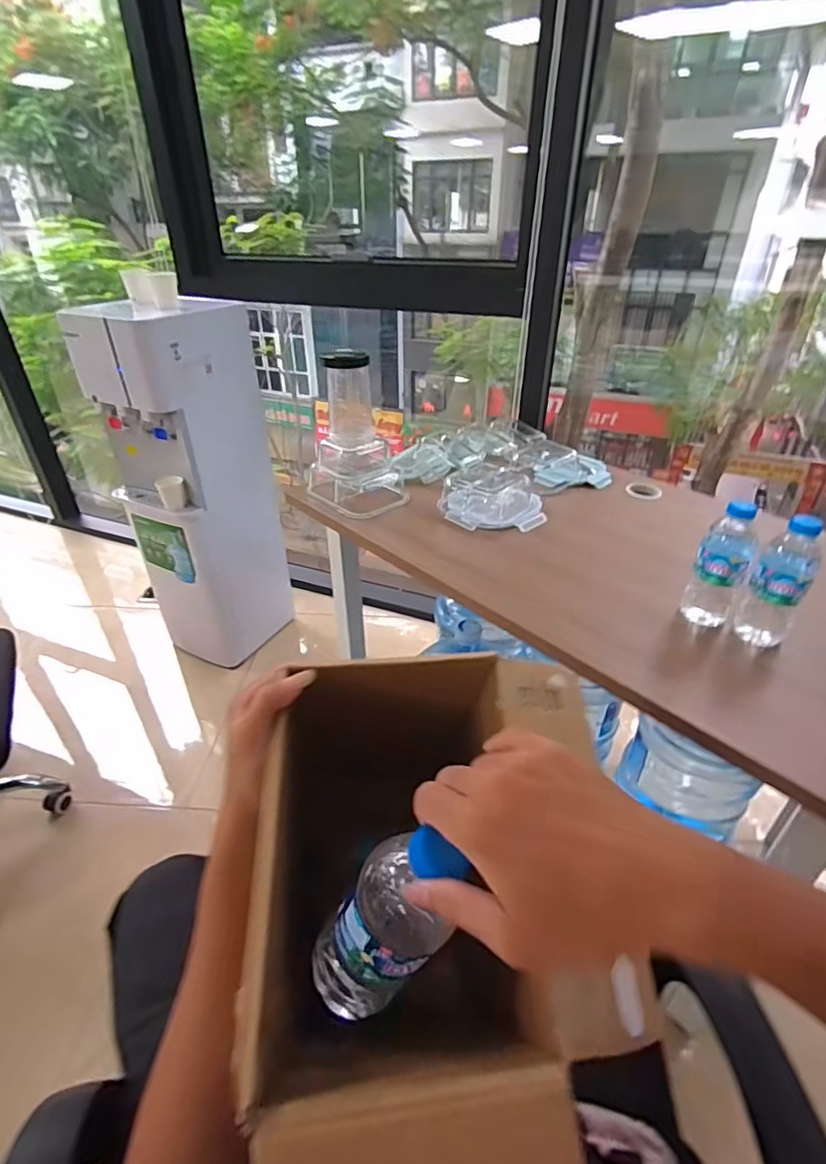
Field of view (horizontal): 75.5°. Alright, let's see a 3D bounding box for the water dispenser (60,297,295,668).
[{"bbox_3d":[-0.600,-0.247,1.546,0.271,0.978,0.374,18,39,24],"label":"water dispenser"}]

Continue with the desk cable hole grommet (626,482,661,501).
[{"bbox_3d":[0.453,-0.179,1.044,0.066,0.012,0.061,15,37,19],"label":"desk cable hole grommet"}]

